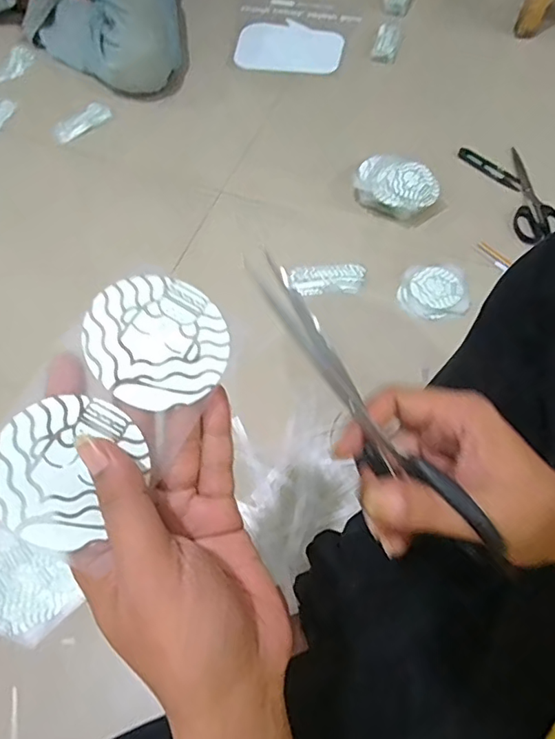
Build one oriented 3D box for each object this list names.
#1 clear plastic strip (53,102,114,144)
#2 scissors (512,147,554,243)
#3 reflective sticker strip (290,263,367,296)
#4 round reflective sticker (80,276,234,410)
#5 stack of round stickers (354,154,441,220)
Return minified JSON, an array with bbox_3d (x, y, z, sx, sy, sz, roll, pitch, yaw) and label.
[{"bbox_3d":[-0.347,-0.440,0.938,0.106,0.010,0.050,-34,70,-3],"label":"clear plastic strip"},{"bbox_3d":[0.391,-0.278,0.824,0.077,0.013,0.199,-5,62,-1],"label":"scissors"},{"bbox_3d":[0.073,-0.130,0.758,0.106,0.009,0.048,-4,72,0],"label":"reflective sticker strip"},{"bbox_3d":[-0.058,-0.014,0.258,0.065,0.005,0.066,5,73,-16],"label":"round reflective sticker"},{"bbox_3d":[0.181,-0.276,0.808,0.128,0.049,0.091,19,64,12],"label":"stack of round stickers"}]

